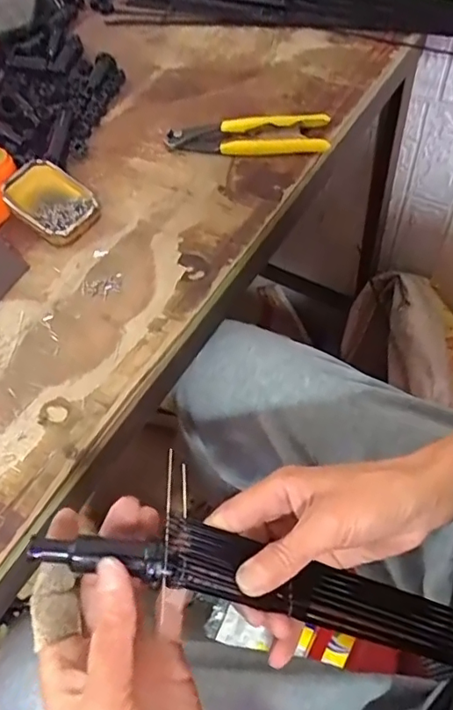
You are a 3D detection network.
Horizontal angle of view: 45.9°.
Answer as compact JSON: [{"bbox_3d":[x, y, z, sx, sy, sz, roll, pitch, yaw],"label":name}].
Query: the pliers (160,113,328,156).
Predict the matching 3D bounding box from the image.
[{"bbox_3d":[0.019,-0.219,0.537,0.162,0.017,0.041,3,74,12],"label":"pliers"}]

